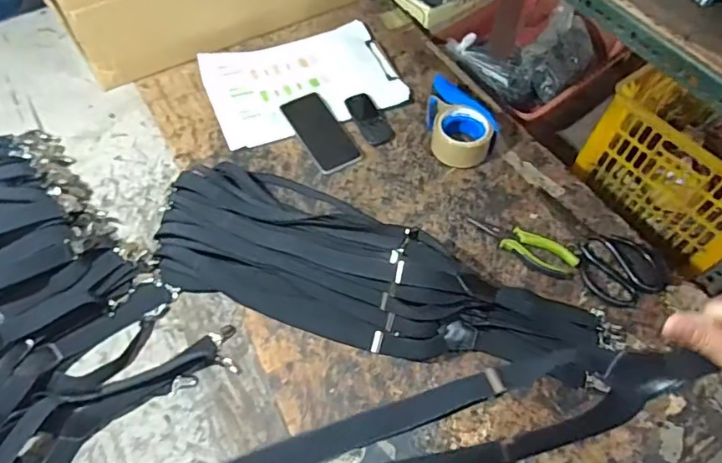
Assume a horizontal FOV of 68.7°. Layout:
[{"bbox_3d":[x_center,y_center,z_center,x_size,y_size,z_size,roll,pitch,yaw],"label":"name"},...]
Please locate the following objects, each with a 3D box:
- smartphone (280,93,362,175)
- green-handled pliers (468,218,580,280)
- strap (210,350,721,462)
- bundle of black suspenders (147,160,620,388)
[{"bbox_3d":[-0.069,-0.172,0.906,0.076,0.009,0.169,-25,61,-17],"label":"smartphone"},{"bbox_3d":[0.236,0.021,0.779,0.161,0.019,0.058,27,61,15],"label":"green-handled pliers"},{"bbox_3d":[0.045,0.161,0.406,0.432,0.031,0.068,-16,59,-2],"label":"strap"},{"bbox_3d":[0.032,0.042,0.723,0.603,0.085,0.229,17,58,9],"label":"bundle of black suspenders"}]

